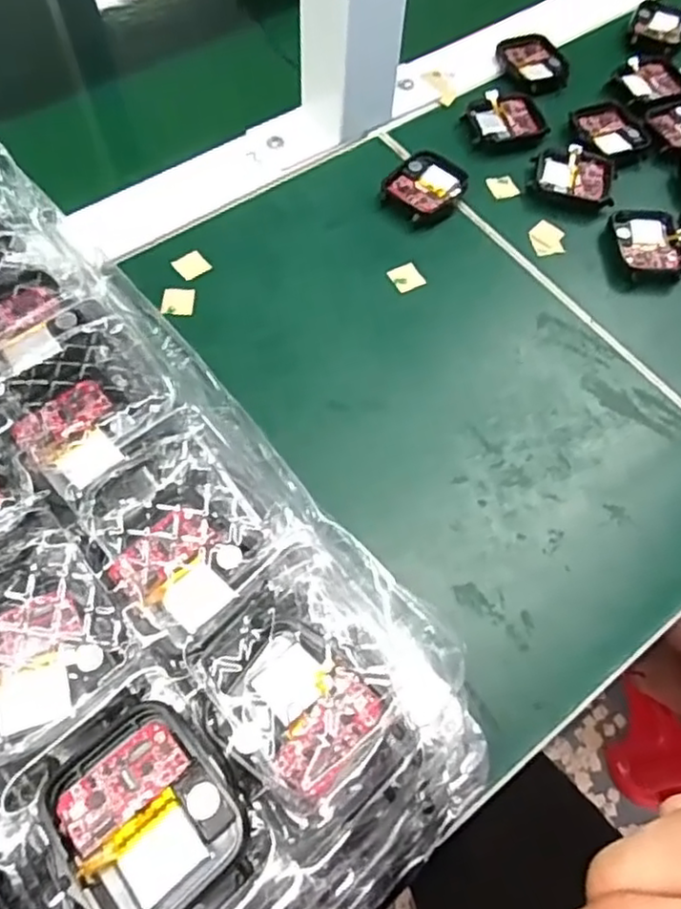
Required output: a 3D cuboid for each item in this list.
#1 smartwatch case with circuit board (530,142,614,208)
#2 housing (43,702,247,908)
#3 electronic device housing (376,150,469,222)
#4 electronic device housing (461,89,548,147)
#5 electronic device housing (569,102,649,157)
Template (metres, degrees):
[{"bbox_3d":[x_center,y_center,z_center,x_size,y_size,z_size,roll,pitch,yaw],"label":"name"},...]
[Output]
[{"bbox_3d":[0.134,-0.162,0.383,0.045,0.008,0.036,12,65,3],"label":"smartwatch case with circuit board"},{"bbox_3d":[-0.046,0.085,0.159,0.038,0.010,0.043,-37,72,-18],"label":"housing"},{"bbox_3d":[0.045,-0.151,0.375,0.041,0.009,0.047,42,70,16],"label":"electronic device housing"},{"bbox_3d":[0.098,-0.203,0.403,0.047,0.006,0.037,-10,66,-7],"label":"electronic device housing"},{"bbox_3d":[0.162,-0.196,0.402,0.041,0.004,0.041,-19,67,-11],"label":"electronic device housing"}]

